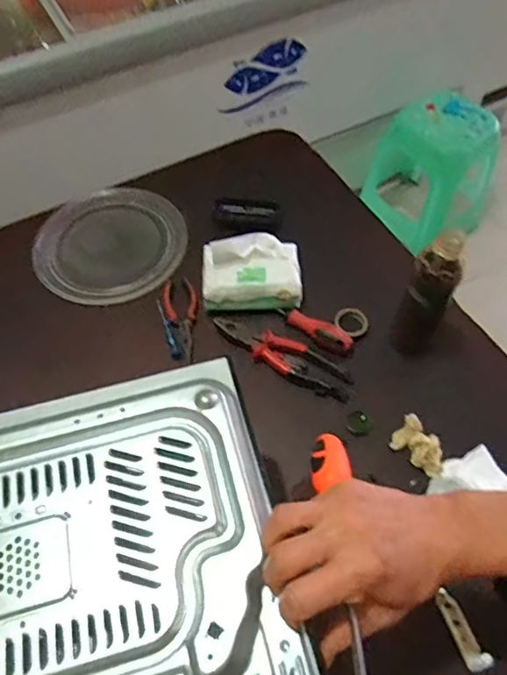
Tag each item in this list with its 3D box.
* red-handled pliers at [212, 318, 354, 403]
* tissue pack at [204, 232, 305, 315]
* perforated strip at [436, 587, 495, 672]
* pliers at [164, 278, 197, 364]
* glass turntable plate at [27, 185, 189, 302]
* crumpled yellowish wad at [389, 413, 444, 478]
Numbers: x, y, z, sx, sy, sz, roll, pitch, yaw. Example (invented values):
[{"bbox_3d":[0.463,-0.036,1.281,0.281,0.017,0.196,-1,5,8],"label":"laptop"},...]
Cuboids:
[{"bbox_3d":[0.041,0.018,0.725,0.207,0.016,0.055,28,62,18],"label":"red-handled pliers"},{"bbox_3d":[-0.002,-0.093,0.766,0.138,0.076,0.090,-2,58,0],"label":"tissue pack"},{"bbox_3d":[0.221,0.313,0.556,0.023,0.011,0.075,-25,60,-14],"label":"perforated strip"},{"bbox_3d":[-0.101,-0.027,0.776,0.048,0.014,0.145,-13,58,-7],"label":"pliers"},{"bbox_3d":[-0.231,-0.153,0.860,0.239,0.021,0.226,-1,58,1],"label":"glass turntable plate"},{"bbox_3d":[0.212,0.137,0.660,0.045,0.023,0.071,-40,65,-21],"label":"crumpled yellowish wad"}]

